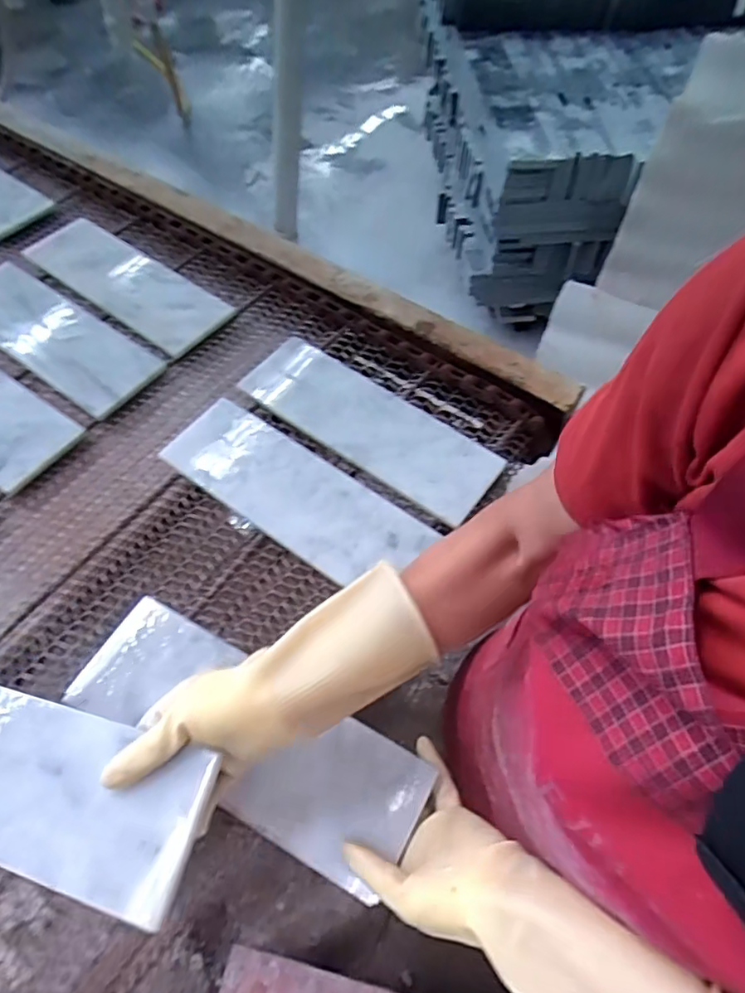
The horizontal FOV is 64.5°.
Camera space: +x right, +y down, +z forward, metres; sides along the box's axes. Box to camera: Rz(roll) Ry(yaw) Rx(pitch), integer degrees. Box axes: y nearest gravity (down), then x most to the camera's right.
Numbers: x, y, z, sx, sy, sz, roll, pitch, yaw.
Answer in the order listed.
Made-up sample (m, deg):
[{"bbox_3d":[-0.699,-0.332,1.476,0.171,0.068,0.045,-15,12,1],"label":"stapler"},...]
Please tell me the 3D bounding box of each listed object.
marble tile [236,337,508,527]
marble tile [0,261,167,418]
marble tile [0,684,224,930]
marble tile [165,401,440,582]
[{"bbox_3d":[-0.007,-0.094,0.698,0.329,0.018,0.115,34,57,21],"label":"marble tile"},{"bbox_3d":[-0.427,-0.221,0.785,0.354,0.013,0.112,34,65,18],"label":"marble tile"},{"bbox_3d":[-0.264,0.201,0.430,0.307,0.010,0.104,7,63,20],"label":"marble tile"},{"bbox_3d":[-0.088,-0.006,0.643,0.304,0.021,0.108,33,65,18],"label":"marble tile"}]

